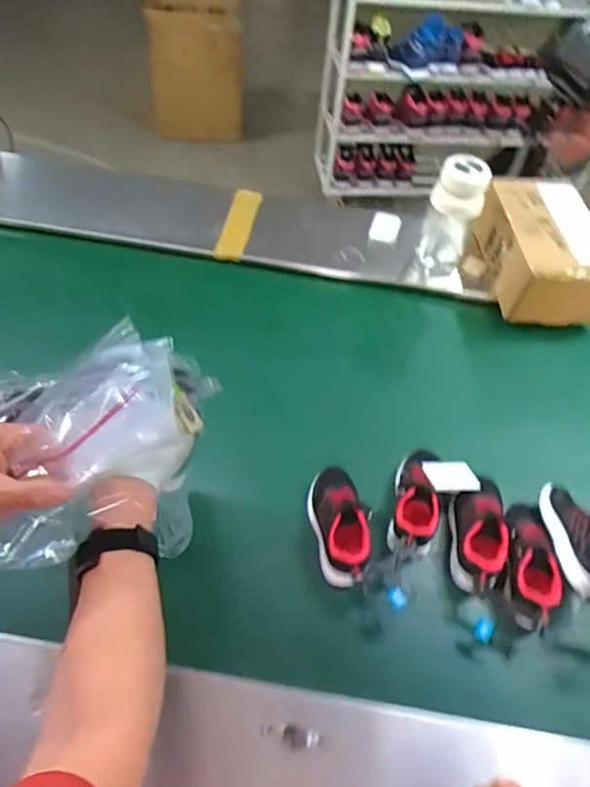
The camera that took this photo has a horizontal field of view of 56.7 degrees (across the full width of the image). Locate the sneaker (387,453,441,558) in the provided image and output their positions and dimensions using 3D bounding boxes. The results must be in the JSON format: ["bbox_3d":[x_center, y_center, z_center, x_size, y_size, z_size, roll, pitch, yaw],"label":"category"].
[{"bbox_3d":[0.175,0.162,0.802,0.063,0.080,0.176,11,51,4],"label":"sneaker"}]

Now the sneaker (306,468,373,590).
[{"bbox_3d":[0.062,0.188,0.793,0.072,0.088,0.178,-7,52,-10],"label":"sneaker"}]

